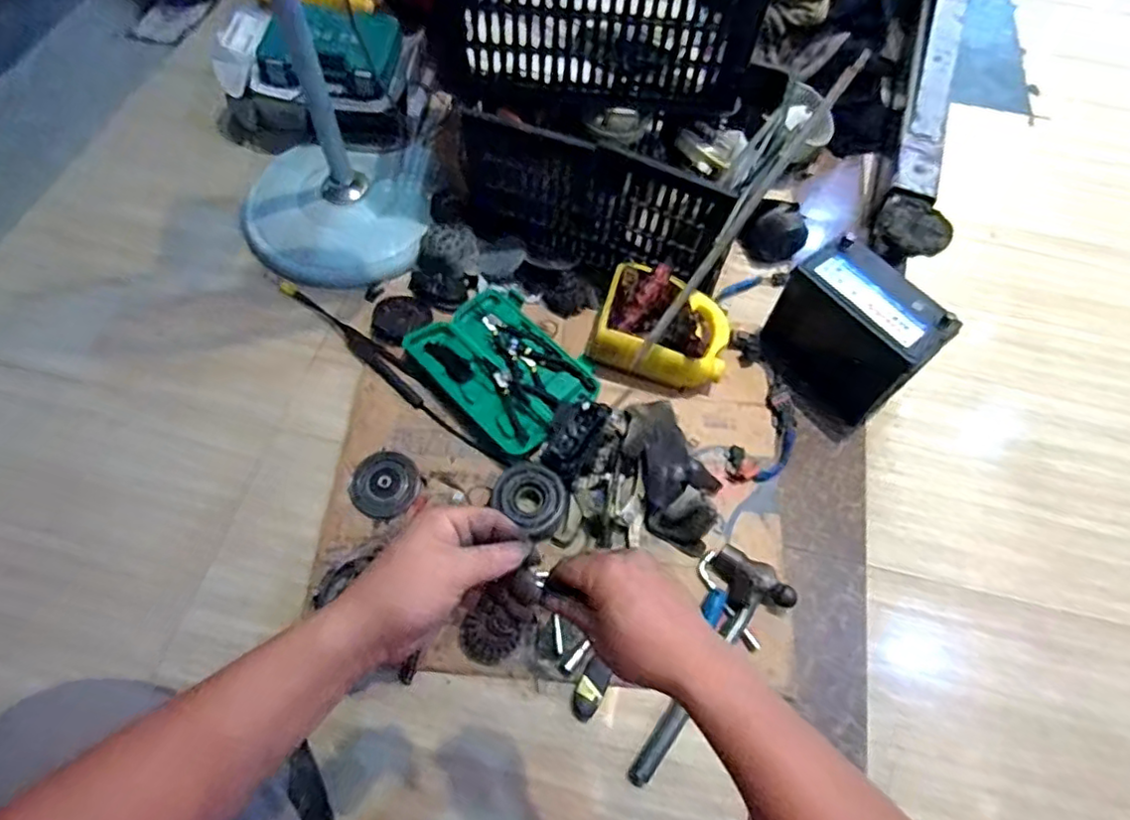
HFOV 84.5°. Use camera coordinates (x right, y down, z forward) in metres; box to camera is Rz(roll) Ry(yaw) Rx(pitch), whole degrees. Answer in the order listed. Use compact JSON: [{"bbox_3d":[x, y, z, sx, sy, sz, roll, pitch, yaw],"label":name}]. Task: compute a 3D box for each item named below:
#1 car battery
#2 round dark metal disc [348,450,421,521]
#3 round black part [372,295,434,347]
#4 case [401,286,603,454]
[{"bbox_3d":[0.468,-0.128,1.036,0.144,0.208,0.240,-36,70,-18],"label":"car battery"},{"bbox_3d":[-0.278,0.114,0.962,0.100,0.017,0.101,1,63,-2],"label":"round dark metal disc"},{"bbox_3d":[-0.293,-0.161,1.097,0.102,0.020,0.097,1,63,-2],"label":"round black part"},{"bbox_3d":[-0.100,-0.081,1.058,0.213,0.035,0.292,-39,71,-19],"label":"case"}]

